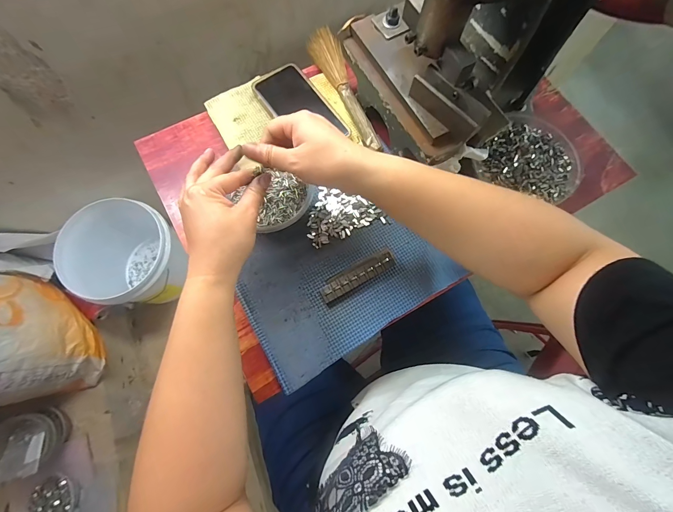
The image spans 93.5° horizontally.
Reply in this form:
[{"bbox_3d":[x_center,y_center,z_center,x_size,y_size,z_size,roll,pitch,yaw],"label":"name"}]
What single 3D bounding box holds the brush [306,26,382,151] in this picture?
[{"bbox_3d":[0.017,-0.246,0.461,0.040,0.027,0.230,-23,76,-8],"label":"brush"}]

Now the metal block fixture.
[{"bbox_3d":[0.026,0.023,0.392,0.102,0.012,0.029,-32,77,-10],"label":"metal block fixture"}]

